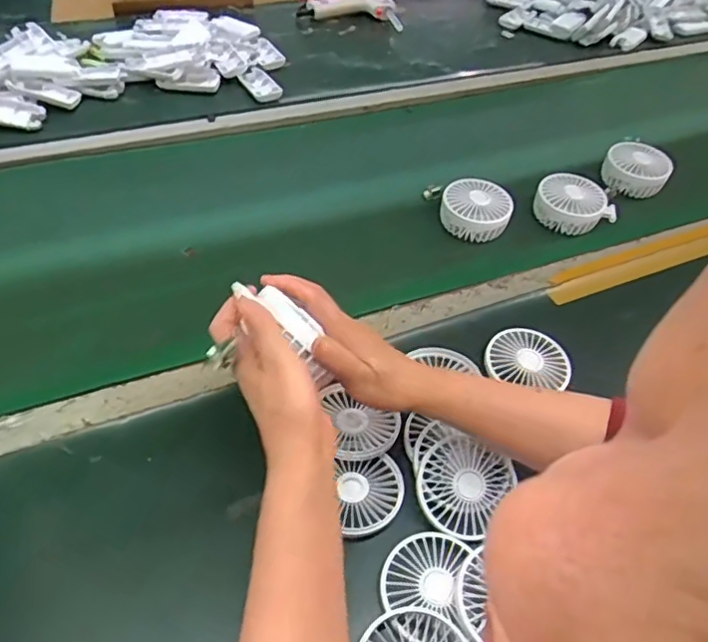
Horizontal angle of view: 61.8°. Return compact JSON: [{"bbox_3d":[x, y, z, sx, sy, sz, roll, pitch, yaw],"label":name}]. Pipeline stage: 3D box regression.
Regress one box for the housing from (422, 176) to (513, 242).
[{"bbox_3d":[0.143,-0.148,0.754,0.106,0.046,0.083,13,48,6],"label":"housing"}]

